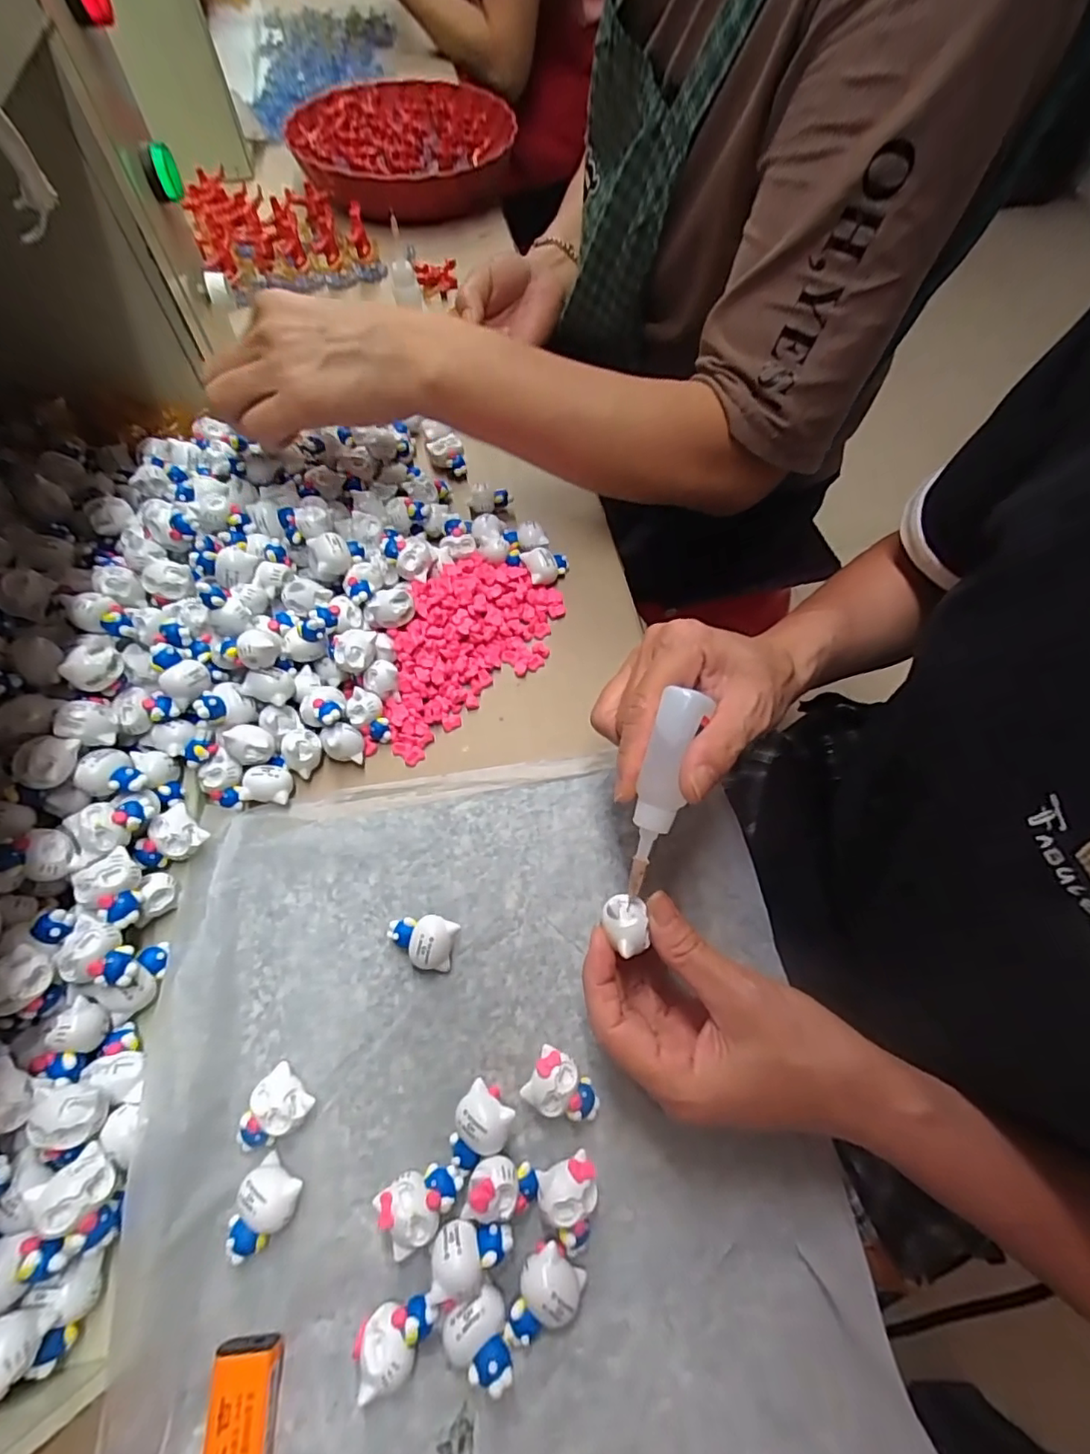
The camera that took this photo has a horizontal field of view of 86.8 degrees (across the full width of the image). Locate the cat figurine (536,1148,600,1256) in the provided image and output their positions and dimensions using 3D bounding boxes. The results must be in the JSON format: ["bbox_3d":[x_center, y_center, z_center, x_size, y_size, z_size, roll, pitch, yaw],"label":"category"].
[{"bbox_3d":[0.012,0.206,0.251,0.025,0.019,0.031,-19,64,-11],"label":"cat figurine"}]

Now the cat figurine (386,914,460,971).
[{"bbox_3d":[-0.064,0.110,0.297,0.034,0.021,0.024,15,63,7],"label":"cat figurine"}]

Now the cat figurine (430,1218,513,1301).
[{"bbox_3d":[-0.030,0.219,0.239,0.032,0.016,0.022,-3,62,-2],"label":"cat figurine"}]

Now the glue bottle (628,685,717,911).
[{"bbox_3d":[0.050,0.031,0.248,0.021,0.017,0.095,14,104,6],"label":"glue bottle"}]

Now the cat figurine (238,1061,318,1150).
[{"bbox_3d":[-0.124,0.176,0.263,0.025,0.018,0.033,39,68,18],"label":"cat figurine"}]

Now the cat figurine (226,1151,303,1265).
[{"bbox_3d":[-0.121,0.207,0.246,0.025,0.018,0.033,26,65,12],"label":"cat figurine"}]

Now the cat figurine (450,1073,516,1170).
[{"bbox_3d":[-0.030,0.182,0.261,0.024,0.021,0.032,30,66,14],"label":"cat figurine"}]

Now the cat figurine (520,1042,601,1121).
[{"bbox_3d":[0.009,0.169,0.270,0.034,0.020,0.025,25,65,12],"label":"cat figurine"}]

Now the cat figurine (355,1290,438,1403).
[{"bbox_3d":[-0.058,0.242,0.227,0.033,0.019,0.020,-16,63,-9],"label":"cat figurine"}]

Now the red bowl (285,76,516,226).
[{"bbox_3d":[-0.150,-0.622,0.630,0.238,0.053,0.220,0,62,-1],"label":"red bowl"}]

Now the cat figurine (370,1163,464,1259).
[{"bbox_3d":[-0.053,0.205,0.250,0.034,0.019,0.025,-28,66,-15],"label":"cat figurine"}]

